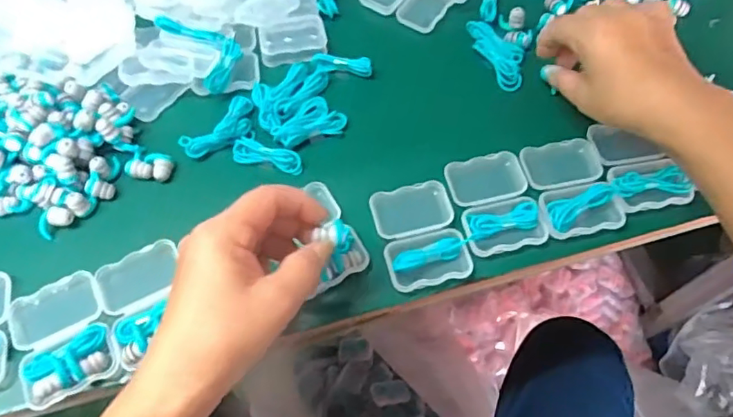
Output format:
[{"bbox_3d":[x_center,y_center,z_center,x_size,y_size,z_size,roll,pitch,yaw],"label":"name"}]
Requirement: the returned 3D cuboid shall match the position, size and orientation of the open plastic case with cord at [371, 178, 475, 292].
[{"bbox_3d":[0.037,0.017,0.380,0.055,0.016,0.074,-12,63,-7],"label":"open plastic case with cord"}]

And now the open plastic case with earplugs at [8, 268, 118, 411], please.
[{"bbox_3d":[-0.193,0.080,0.342,0.055,0.018,0.076,-24,65,-12],"label":"open plastic case with earplugs"}]

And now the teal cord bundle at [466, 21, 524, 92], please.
[{"bbox_3d":[0.112,-0.131,0.459,0.033,0.005,0.073,-23,64,-12],"label":"teal cord bundle"}]

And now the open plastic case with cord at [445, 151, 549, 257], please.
[{"bbox_3d":[0.092,-0.004,0.391,0.056,0.012,0.074,-11,62,-6],"label":"open plastic case with cord"}]

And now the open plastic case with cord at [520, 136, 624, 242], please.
[{"bbox_3d":[0.149,-0.016,0.395,0.056,0.017,0.075,-9,62,-5],"label":"open plastic case with cord"}]

